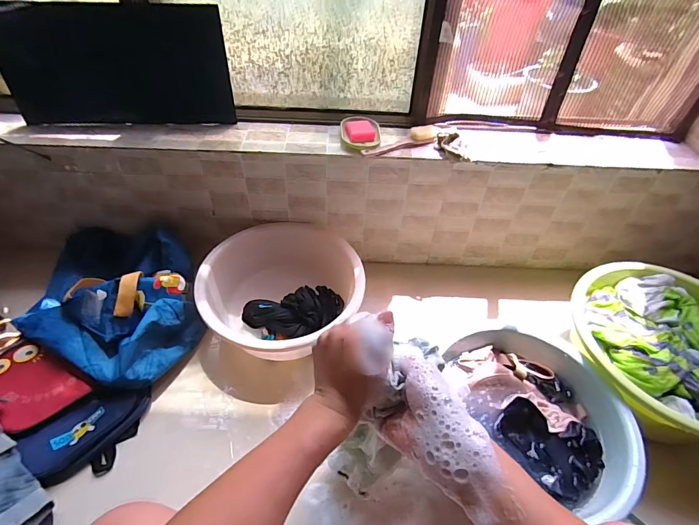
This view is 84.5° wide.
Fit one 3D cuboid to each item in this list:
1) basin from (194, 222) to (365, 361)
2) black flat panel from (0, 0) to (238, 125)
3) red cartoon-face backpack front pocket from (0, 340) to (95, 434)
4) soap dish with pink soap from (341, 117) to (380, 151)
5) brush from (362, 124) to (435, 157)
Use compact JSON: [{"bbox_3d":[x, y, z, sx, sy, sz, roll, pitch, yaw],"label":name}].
[{"bbox_3d":[-0.165,0.076,0.958,0.378,0.154,0.327,-19,50,-19],"label":"basin"},{"bbox_3d":[-0.531,-0.444,0.884,0.494,0.251,0.025,0,40,-3],"label":"black flat panel"},{"bbox_3d":[-0.681,0.245,0.808,0.229,0.056,0.137,27,51,21],"label":"red cartoon-face backpack front pocket"},{"bbox_3d":[0.028,-0.317,0.943,0.096,0.029,0.121,0,47,-3],"label":"soap dish with pink soap"},{"bbox_3d":[0.116,-0.286,0.908,0.188,0.040,0.047,-14,49,-16],"label":"brush"}]

